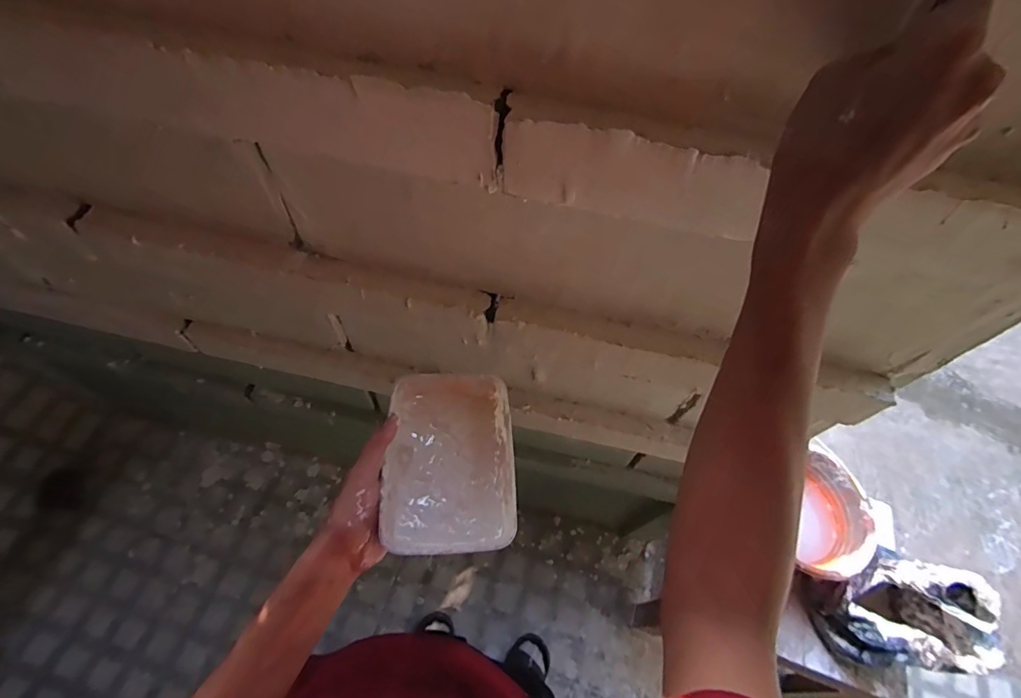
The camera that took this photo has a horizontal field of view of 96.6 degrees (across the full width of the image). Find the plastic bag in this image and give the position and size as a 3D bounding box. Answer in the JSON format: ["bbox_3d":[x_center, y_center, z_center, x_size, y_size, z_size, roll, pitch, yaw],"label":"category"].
[{"bbox_3d":[0.804,0.552,0.947,0.211,0.258,0.197,0,60,-3],"label":"plastic bag"}]

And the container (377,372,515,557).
[{"bbox_3d":[-0.055,0.102,0.427,0.113,0.043,0.166,-3,60,-5],"label":"container"}]

